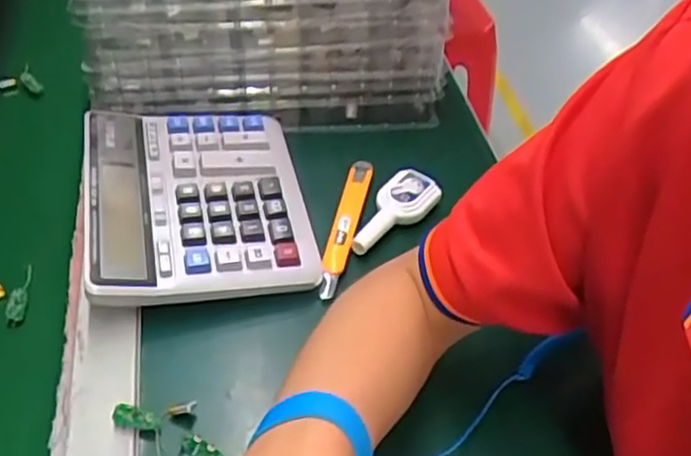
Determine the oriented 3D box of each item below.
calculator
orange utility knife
[{"bbox_3d":[-0.112,-0.028,0.525,0.156,0.026,0.193,-4,47,-16],"label":"calculator"},{"bbox_3d":[0.000,-0.001,0.535,0.019,0.022,0.134,11,45,7],"label":"orange utility knife"}]

